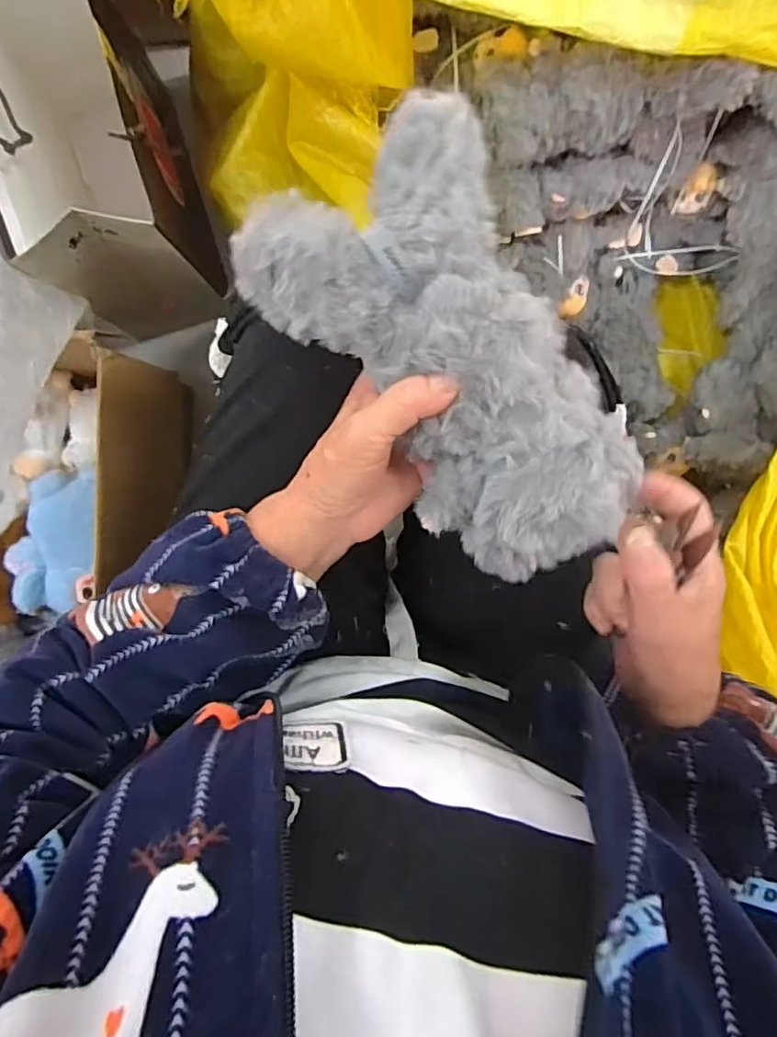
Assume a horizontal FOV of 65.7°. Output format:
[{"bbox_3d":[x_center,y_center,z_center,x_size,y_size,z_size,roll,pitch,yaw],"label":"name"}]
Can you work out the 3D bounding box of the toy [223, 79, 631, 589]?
[{"bbox_3d":[0.033,-0.080,0.291,0.123,0.050,0.217,-35,91,2],"label":"toy"}]

